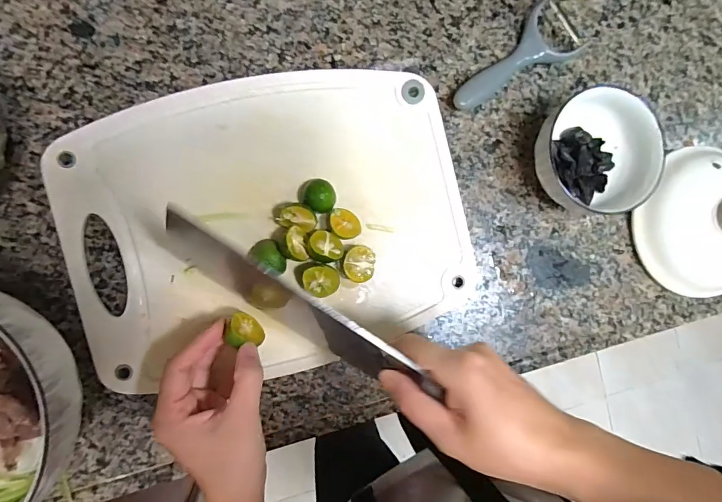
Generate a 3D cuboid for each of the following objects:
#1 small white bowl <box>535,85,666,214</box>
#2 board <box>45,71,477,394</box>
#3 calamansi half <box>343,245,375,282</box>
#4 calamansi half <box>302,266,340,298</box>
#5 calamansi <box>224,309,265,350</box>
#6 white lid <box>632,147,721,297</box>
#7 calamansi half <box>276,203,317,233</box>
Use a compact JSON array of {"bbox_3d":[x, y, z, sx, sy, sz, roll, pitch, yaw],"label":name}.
[{"bbox_3d":[0.222,-0.090,0.384,0.093,0.063,0.101,0,90,-9],"label":"small white bowl"},{"bbox_3d":[-0.075,-0.023,0.361,0.340,0.014,0.245,-17,92,-9],"label":"board"},{"bbox_3d":[-0.002,0.011,0.363,0.026,0.023,0.031,6,89,-9],"label":"calamansi half"},{"bbox_3d":[-0.036,0.027,0.359,0.031,0.015,0.027,8,88,-9],"label":"calamansi half"},{"bbox_3d":[-0.092,0.063,0.329,0.027,0.030,0.025,5,89,-9],"label":"calamansi"},{"bbox_3d":[0.356,-0.025,0.410,0.145,0.055,0.133,0,90,-9],"label":"white lid"},{"bbox_3d":[-0.055,-0.030,0.354,0.033,0.021,0.021,14,87,-9],"label":"calamansi half"}]

